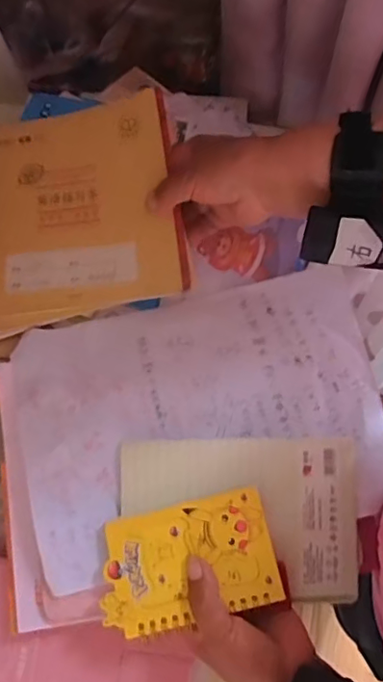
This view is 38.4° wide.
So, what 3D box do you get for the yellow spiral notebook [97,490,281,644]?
[{"bbox_3d":[-0.002,0.165,0.412,0.128,0.008,0.084,-14,77,-2],"label":"yellow spiral notebook"}]

